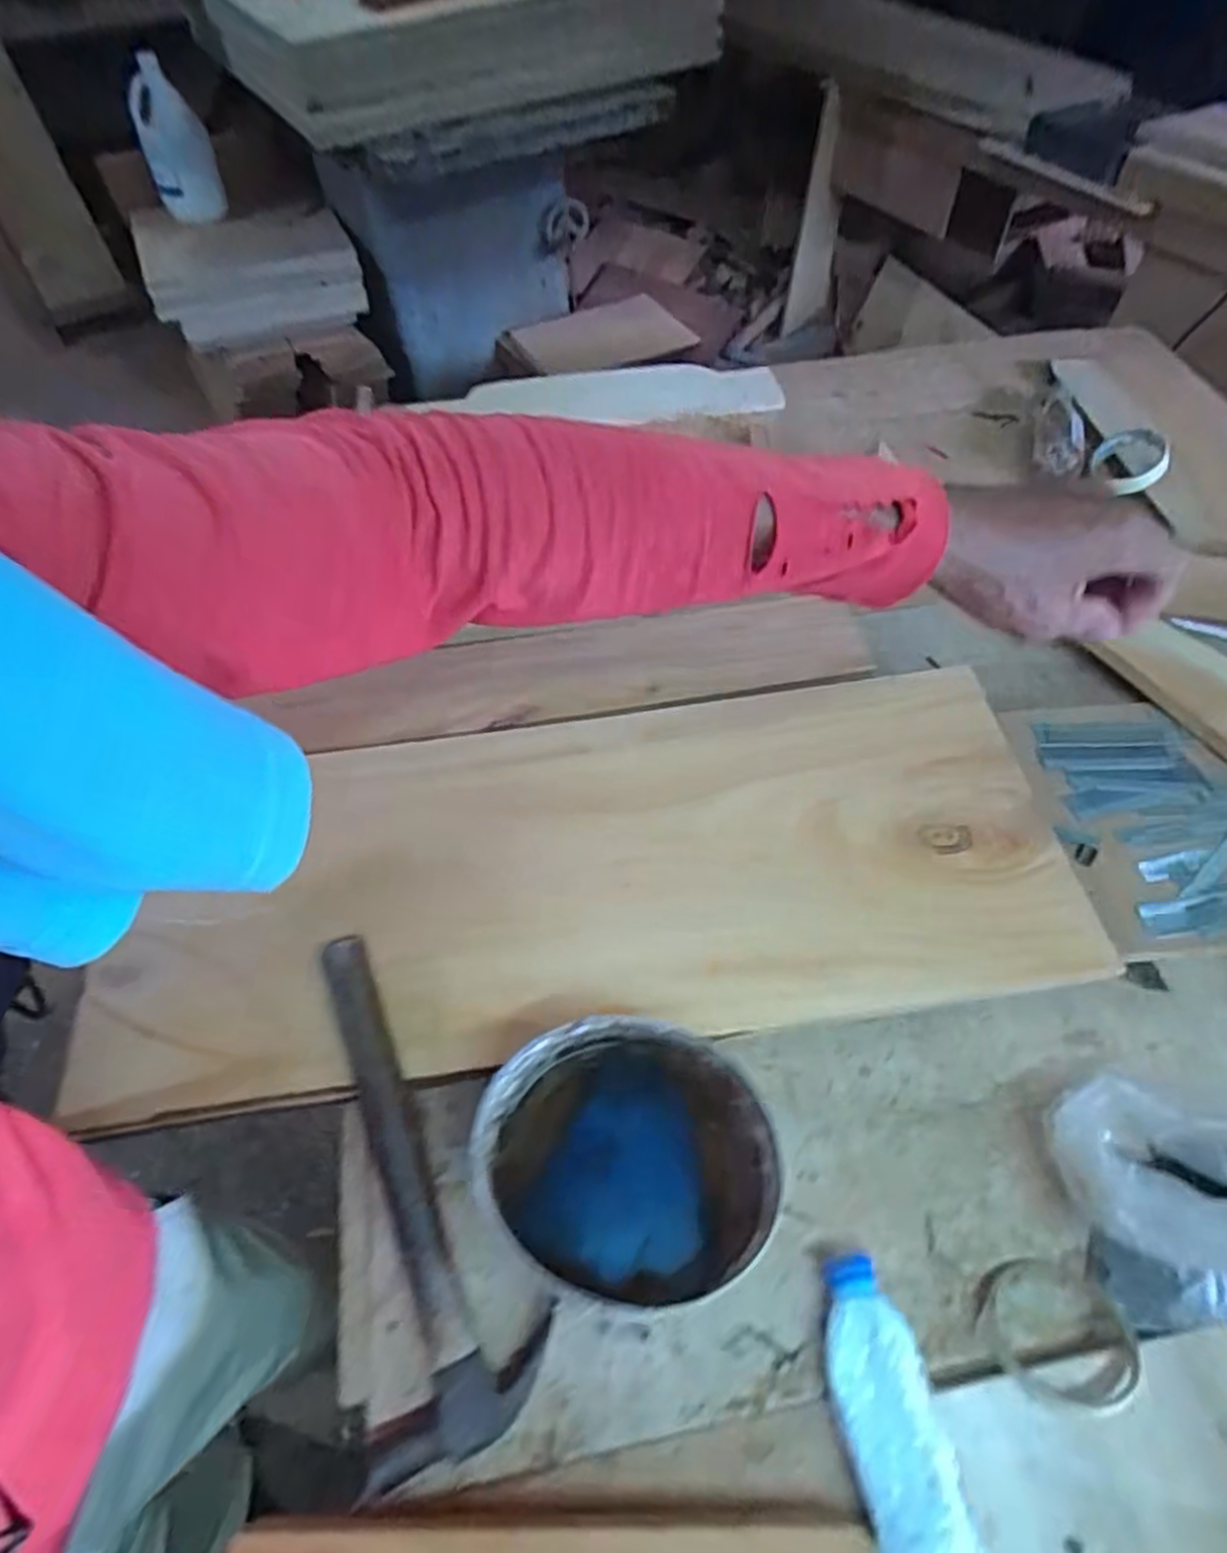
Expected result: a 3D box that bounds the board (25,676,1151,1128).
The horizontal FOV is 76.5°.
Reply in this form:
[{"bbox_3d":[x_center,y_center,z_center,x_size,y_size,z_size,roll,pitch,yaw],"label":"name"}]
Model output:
[{"bbox_3d":[-0.016,0.074,0.659,0.769,0.032,0.310,-6,56,-6],"label":"board"}]

